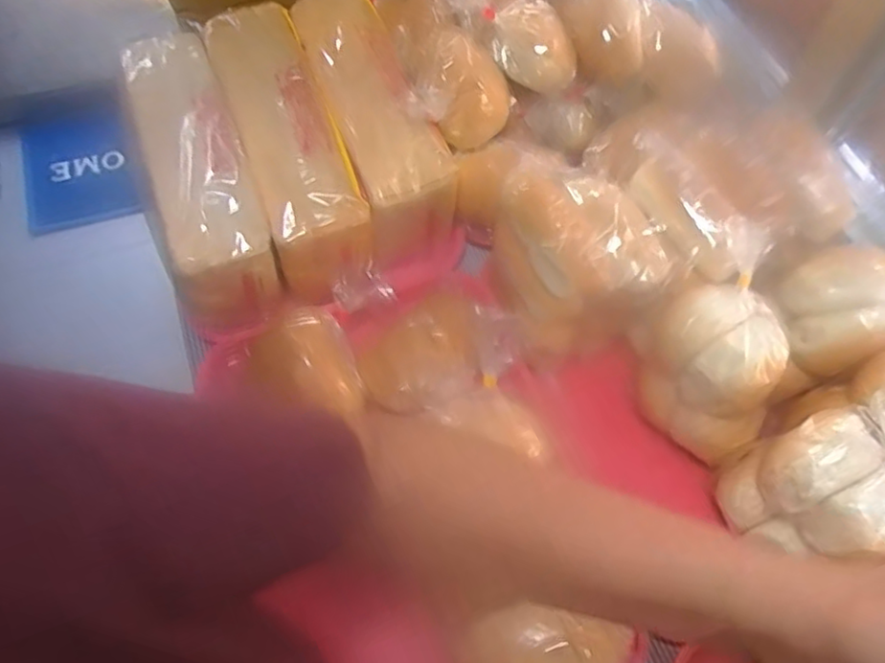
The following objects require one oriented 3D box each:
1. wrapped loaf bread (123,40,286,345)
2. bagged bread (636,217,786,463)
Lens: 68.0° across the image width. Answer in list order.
[{"bbox_3d":[-0.250,-0.160,0.690,0.095,0.111,0.310,-17,64,-11],"label":"wrapped loaf bread"},{"bbox_3d":[0.239,0.027,0.568,0.087,0.152,0.135,-32,67,-17],"label":"bagged bread"}]

